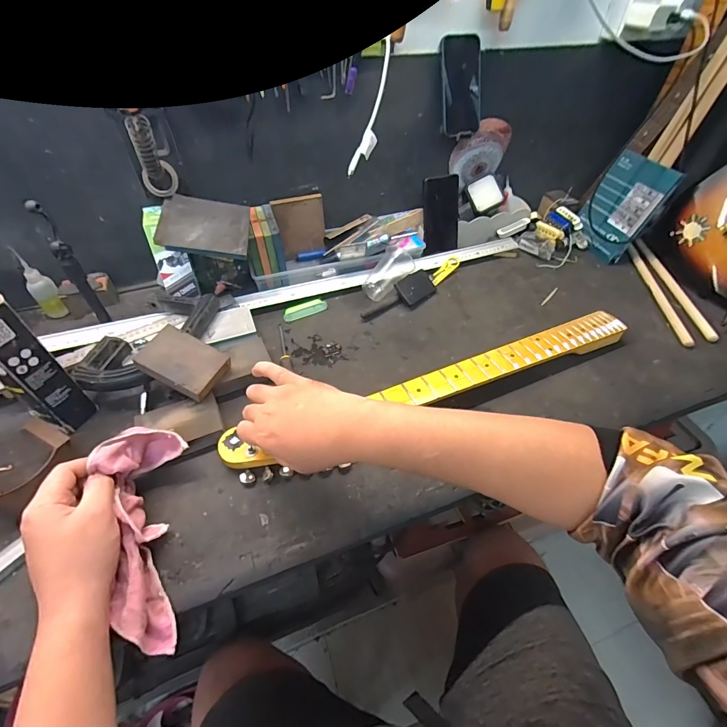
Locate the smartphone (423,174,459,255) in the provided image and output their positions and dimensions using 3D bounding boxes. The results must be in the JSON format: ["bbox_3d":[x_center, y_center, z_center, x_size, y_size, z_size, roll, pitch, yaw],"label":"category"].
[{"bbox_3d":[0.157,-0.295,0.749,0.077,0.143,0.010,-18,36,-16],"label":"smartphone"}]

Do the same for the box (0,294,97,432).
[{"bbox_3d":[-0.411,0.003,0.455,0.075,0.181,0.057,30,54,24],"label":"box"}]

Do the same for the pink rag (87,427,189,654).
[{"bbox_3d":[-0.228,0.177,0.399,0.082,0.050,0.220,-13,64,-13],"label":"pink rag"}]

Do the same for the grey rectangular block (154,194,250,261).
[{"bbox_3d":[-0.253,-0.220,0.597,0.132,0.015,0.099,2,69,-14],"label":"grey rectangular block"}]

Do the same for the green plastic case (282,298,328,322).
[{"bbox_3d":[-0.105,-0.096,0.673,0.081,0.009,0.029,-23,51,-21],"label":"green plastic case"}]

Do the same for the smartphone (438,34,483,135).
[{"bbox_3d":[0.174,-0.482,0.653,0.078,0.138,0.016,-15,26,-5],"label":"smartphone"}]

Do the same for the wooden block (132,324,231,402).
[{"bbox_3d":[-0.244,-0.003,0.507,0.102,0.020,0.073,28,53,2],"label":"wooden block"}]

